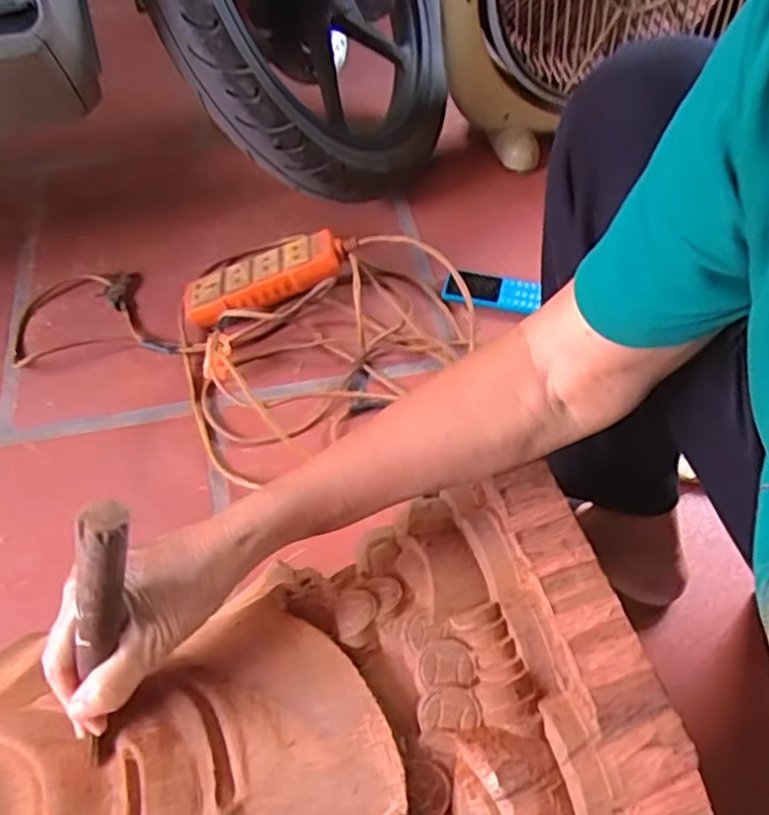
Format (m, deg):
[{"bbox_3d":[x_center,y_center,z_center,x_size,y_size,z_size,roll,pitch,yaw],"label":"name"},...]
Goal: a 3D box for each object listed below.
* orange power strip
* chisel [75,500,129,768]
[{"bbox_3d":[-0.140,-0.154,0.814,0.213,0.038,0.057,-19,54,8],"label":"orange power strip"},{"bbox_3d":[-0.147,0.125,0.356,0.019,0.179,0.022,24,31,17],"label":"chisel"}]

